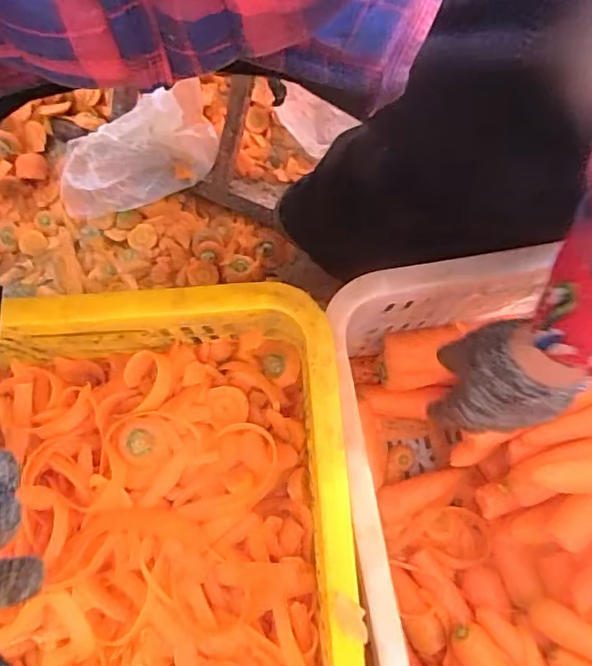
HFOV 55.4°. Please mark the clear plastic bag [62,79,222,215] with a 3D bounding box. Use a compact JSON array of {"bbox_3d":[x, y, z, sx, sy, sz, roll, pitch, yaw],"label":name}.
[{"bbox_3d":[-0.187,-0.209,0.643,0.188,0.118,0.081,-13,80,-3],"label":"clear plastic bag"}]

